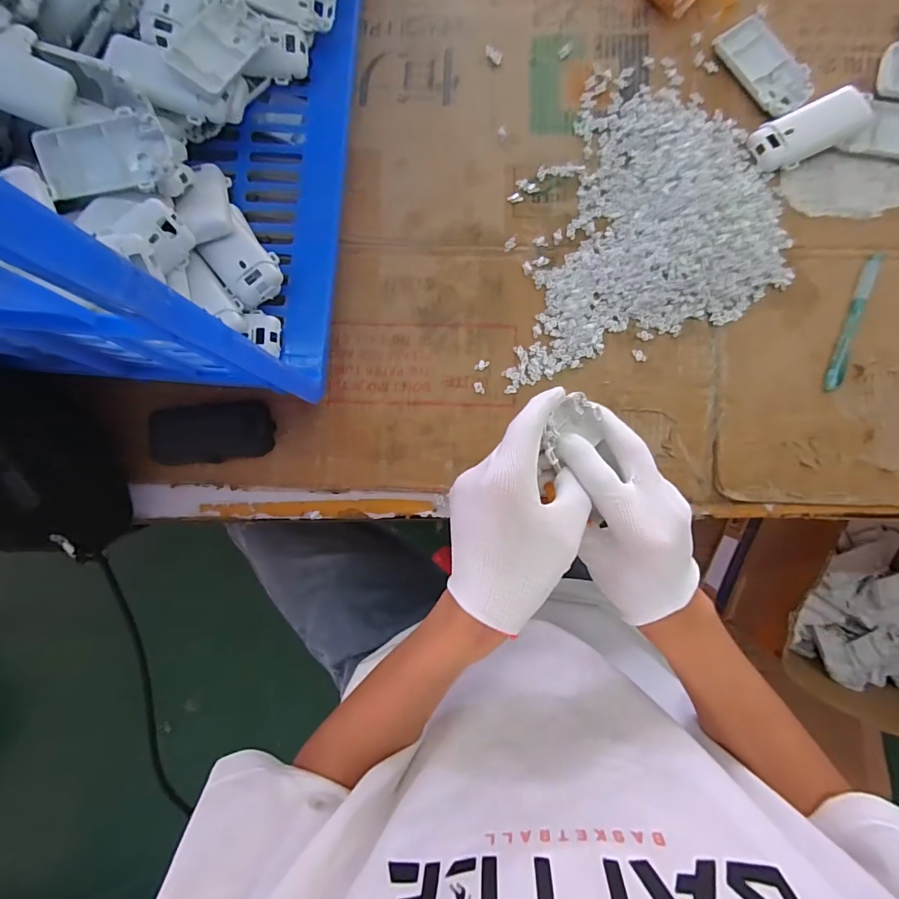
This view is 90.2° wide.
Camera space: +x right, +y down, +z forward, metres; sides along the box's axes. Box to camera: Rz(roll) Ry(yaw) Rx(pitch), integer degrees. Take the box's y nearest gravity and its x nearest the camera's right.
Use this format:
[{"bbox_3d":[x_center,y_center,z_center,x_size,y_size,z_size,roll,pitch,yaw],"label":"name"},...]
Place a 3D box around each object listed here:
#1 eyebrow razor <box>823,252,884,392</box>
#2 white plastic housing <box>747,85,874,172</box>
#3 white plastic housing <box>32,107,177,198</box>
[{"bbox_3d":[0.366,-0.115,0.406,0.014,0.012,0.131,21,90,4],"label":"eyebrow razor"},{"bbox_3d":[0.333,-0.296,0.413,0.100,0.018,0.044,-25,87,3],"label":"white plastic housing"},{"bbox_3d":[-0.263,-0.224,0.344,0.092,0.026,0.049,-12,86,1],"label":"white plastic housing"}]

